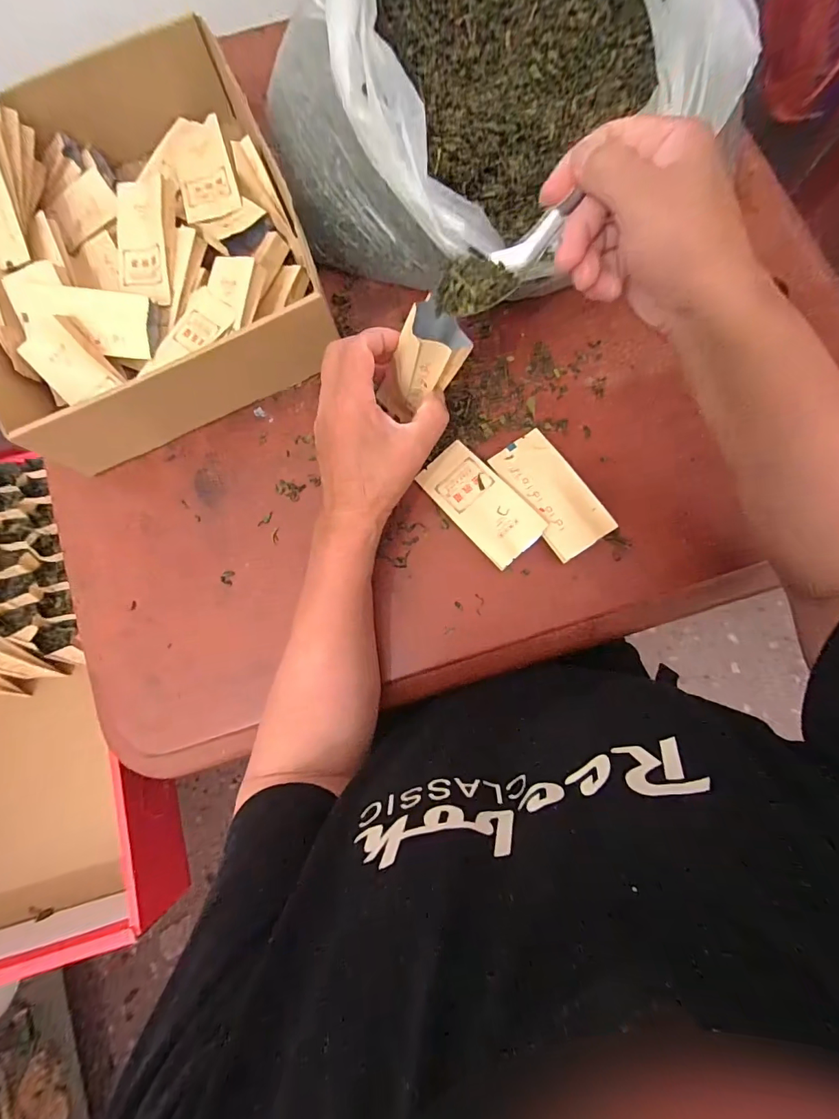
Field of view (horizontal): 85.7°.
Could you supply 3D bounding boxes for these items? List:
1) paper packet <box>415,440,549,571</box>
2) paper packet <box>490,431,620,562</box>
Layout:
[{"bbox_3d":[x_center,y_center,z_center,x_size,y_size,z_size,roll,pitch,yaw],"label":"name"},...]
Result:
[{"bbox_3d":[0.051,-0.048,0.380,0.051,0.018,0.108,-41,85,-1],"label":"paper packet"},{"bbox_3d":[0.110,-0.056,0.377,0.050,0.010,0.107,-34,77,4],"label":"paper packet"}]

